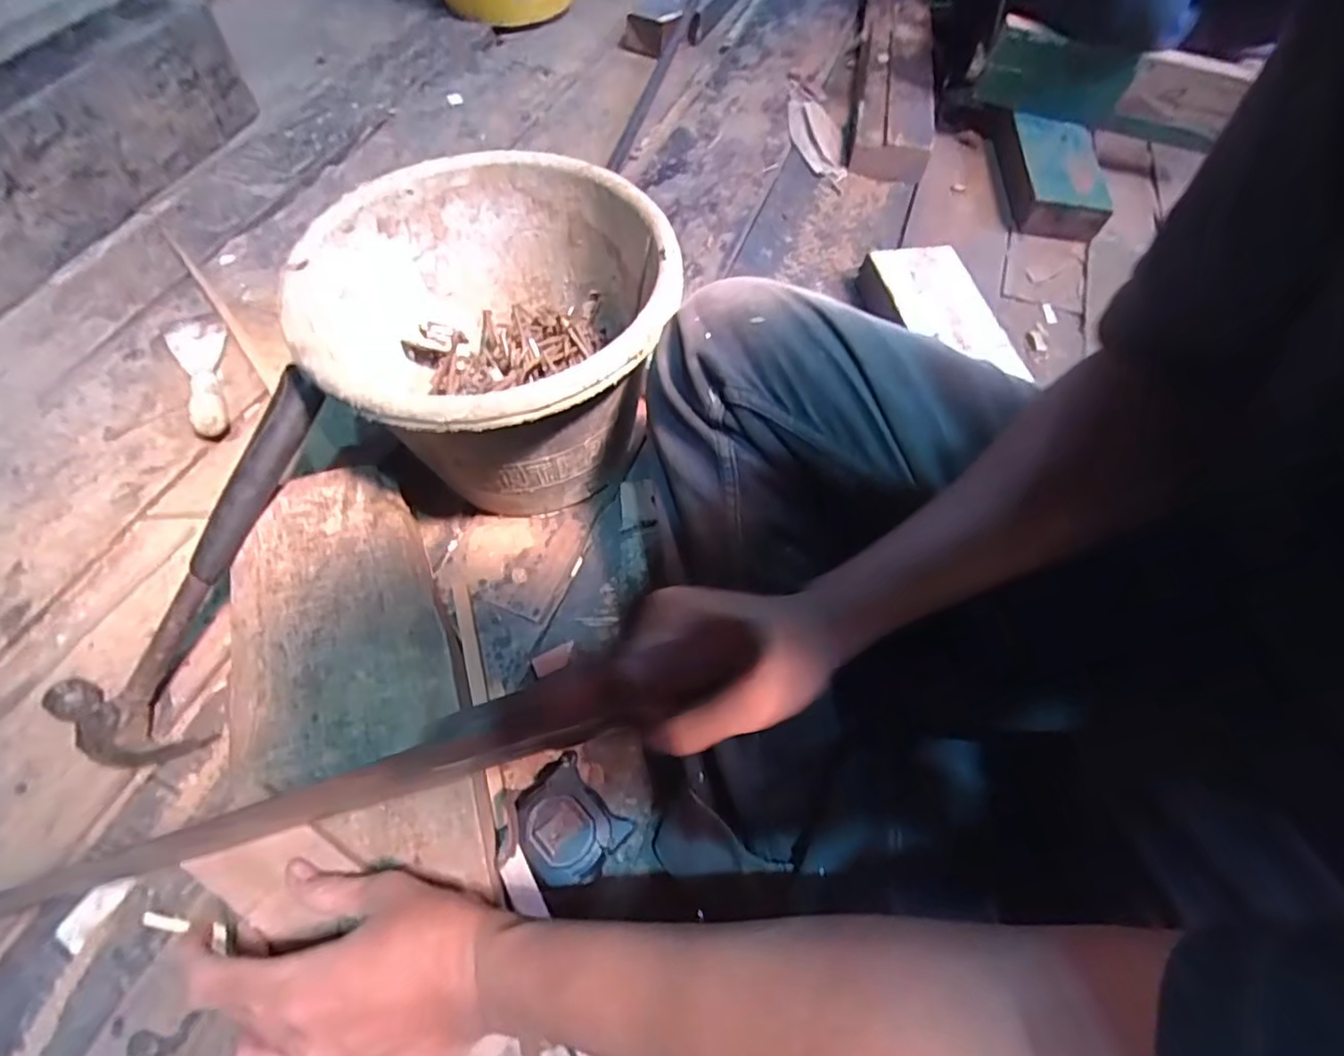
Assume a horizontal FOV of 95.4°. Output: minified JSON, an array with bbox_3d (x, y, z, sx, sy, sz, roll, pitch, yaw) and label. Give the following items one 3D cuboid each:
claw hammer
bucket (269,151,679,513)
[{"bbox_3d":[-0.341,0.026,0.455,0.097,0.034,0.308,28,89,13],"label":"claw hammer"},{"bbox_3d":[-0.139,-0.139,0.525,0.264,0.208,0.268,2,59,-4],"label":"bucket"}]

